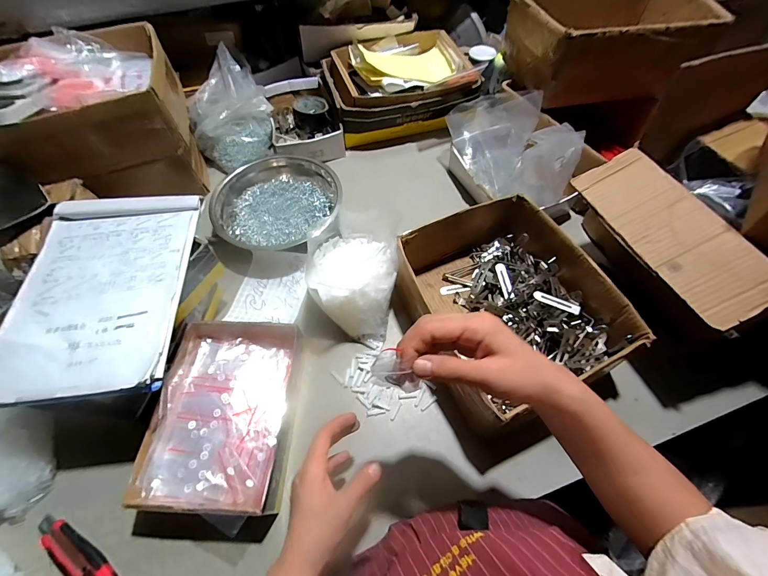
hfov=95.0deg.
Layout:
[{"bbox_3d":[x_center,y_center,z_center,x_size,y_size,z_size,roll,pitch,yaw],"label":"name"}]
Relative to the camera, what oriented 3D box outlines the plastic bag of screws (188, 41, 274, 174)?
[{"bbox_3d":[-0.353,-0.404,0.801,0.180,0.146,0.216,-20,61,-11],"label":"plastic bag of screws"}]

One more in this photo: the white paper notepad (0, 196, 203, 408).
[{"bbox_3d":[-0.386,-0.005,0.480,0.217,0.013,0.302,-5,59,-2],"label":"white paper notepad"}]

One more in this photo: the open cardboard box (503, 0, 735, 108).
[{"bbox_3d":[0.450,-0.516,0.723,0.342,0.134,0.235,-13,60,-7],"label":"open cardboard box"}]

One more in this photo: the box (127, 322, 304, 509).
[{"bbox_3d":[-0.222,0.177,0.513,0.182,0.072,0.255,0,59,1],"label":"box"}]

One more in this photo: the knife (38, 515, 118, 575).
[{"bbox_3d":[-0.388,0.345,0.448,0.155,0.027,0.041,33,65,19],"label":"knife"}]

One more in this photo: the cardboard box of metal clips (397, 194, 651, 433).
[{"bbox_3d":[0.188,0.020,0.570,0.254,0.117,0.297,-22,61,-12],"label":"cardboard box of metal clips"}]

